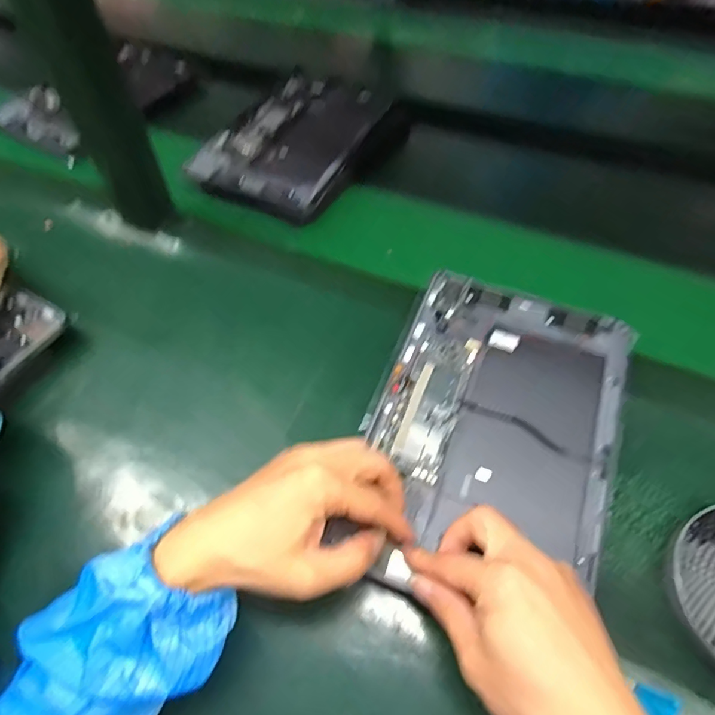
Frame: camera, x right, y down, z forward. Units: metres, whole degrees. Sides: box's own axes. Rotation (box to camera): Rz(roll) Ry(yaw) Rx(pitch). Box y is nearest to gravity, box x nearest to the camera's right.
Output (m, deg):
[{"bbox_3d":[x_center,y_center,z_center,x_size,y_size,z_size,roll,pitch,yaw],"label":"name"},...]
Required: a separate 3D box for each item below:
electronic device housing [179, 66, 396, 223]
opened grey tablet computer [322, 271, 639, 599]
[{"bbox_3d":[-0.074,-0.282,0.590,0.173,0.024,0.275,21,57,14],"label":"electronic device housing"},{"bbox_3d":[0.100,0.049,0.348,0.172,0.010,0.247,20,62,15],"label":"opened grey tablet computer"}]

